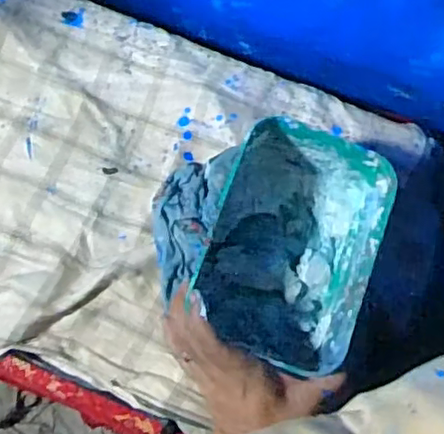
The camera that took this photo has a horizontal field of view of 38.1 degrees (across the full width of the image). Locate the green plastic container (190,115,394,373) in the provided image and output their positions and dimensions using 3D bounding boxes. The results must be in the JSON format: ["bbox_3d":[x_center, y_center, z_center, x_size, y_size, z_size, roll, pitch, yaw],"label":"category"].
[{"bbox_3d":[0.060,0.029,0.580,0.137,0.085,0.199,20,75,4],"label":"green plastic container"}]

